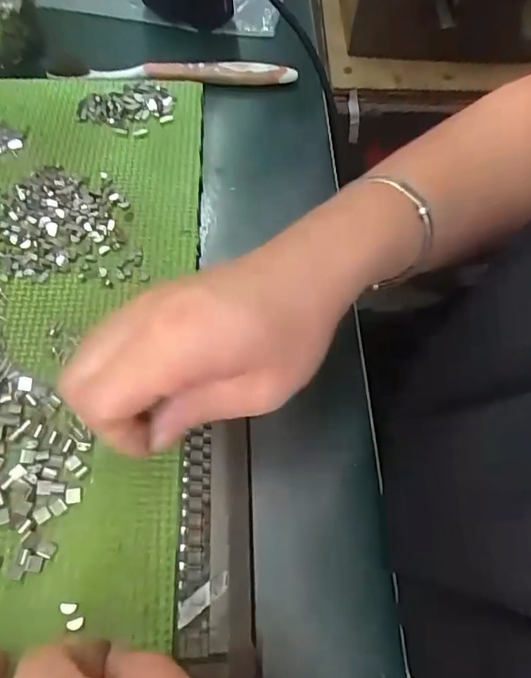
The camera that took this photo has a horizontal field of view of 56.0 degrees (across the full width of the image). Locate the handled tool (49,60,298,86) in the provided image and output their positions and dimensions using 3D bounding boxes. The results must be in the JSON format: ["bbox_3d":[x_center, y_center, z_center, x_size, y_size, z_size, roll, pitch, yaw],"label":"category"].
[{"bbox_3d":[-0.067,-0.199,0.373,0.179,0.016,0.014,-1,63,-4],"label":"handled tool"}]

